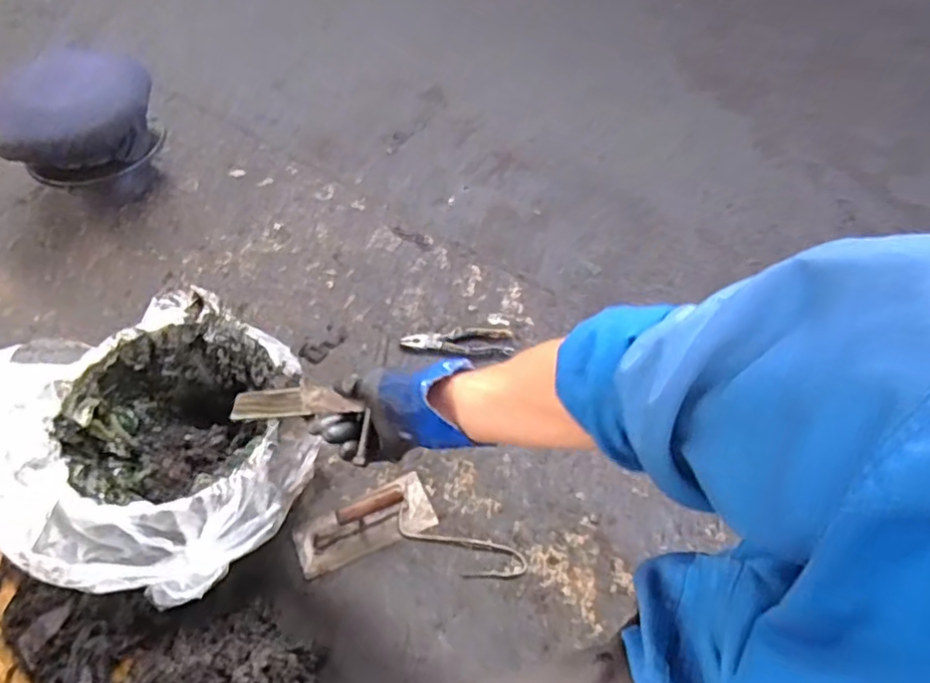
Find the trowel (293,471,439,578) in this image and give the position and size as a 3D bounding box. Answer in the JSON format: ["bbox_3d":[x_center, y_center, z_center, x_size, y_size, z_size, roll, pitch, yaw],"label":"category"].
[{"bbox_3d":[-0.144,0.247,0.875,0.191,0.059,0.077,-21,57,-12],"label":"trowel"}]

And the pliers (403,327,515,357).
[{"bbox_3d":[-0.014,0.001,1.073,0.181,0.020,0.056,2,55,4],"label":"pliers"}]

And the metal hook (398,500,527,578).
[{"bbox_3d":[-0.011,0.286,0.874,0.194,0.004,0.058,19,58,15],"label":"metal hook"}]

